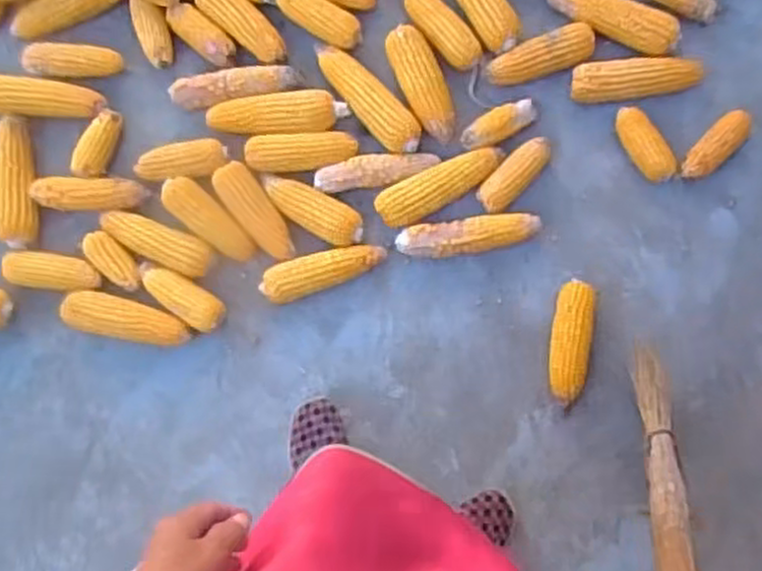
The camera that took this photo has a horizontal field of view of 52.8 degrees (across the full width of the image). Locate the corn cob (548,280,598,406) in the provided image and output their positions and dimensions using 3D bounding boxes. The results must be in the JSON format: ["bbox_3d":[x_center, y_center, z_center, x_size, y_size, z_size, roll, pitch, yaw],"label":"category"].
[{"bbox_3d":[0.278,0.082,1.121,0.060,0.049,0.174,5,86,8],"label":"corn cob"}]

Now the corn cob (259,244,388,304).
[{"bbox_3d":[-0.089,-0.025,1.165,0.194,0.065,0.062,-20,83,6],"label":"corn cob"}]

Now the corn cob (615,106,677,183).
[{"bbox_3d":[0.387,-0.208,1.133,0.053,0.047,0.124,-29,82,5],"label":"corn cob"}]

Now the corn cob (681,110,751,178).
[{"bbox_3d":[0.491,-0.204,1.128,0.048,0.048,0.123,43,92,9],"label":"corn cob"}]

